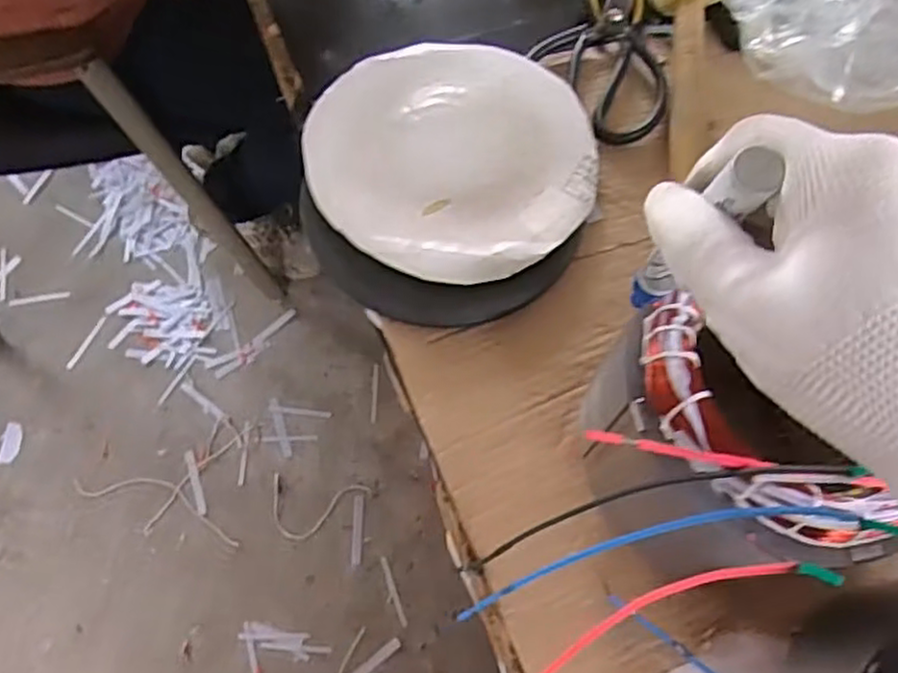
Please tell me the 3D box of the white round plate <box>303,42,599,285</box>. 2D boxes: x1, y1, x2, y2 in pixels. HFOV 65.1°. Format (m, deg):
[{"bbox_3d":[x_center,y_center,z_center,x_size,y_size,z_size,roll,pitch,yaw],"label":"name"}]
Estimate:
[{"bbox_3d":[0.006,-0.132,0.514,0.201,0.031,0.202,0,66,-1],"label":"white round plate"}]

